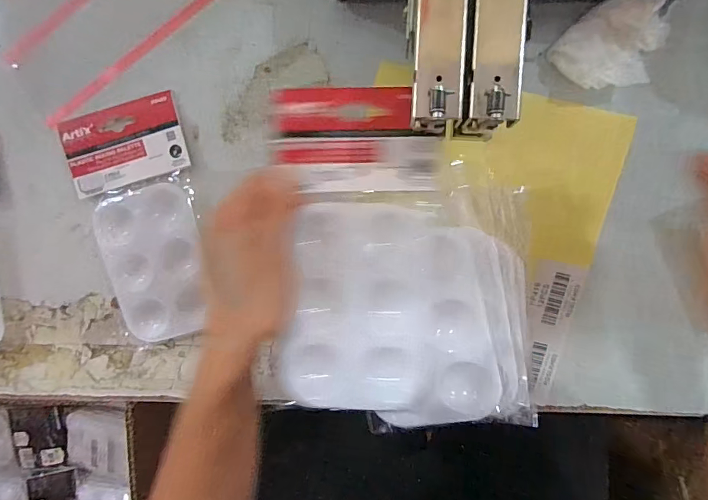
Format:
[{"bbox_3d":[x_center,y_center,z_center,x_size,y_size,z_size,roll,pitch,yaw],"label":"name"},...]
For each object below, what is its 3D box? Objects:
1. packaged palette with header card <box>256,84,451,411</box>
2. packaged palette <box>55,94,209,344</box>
[{"bbox_3d":[0.003,-0.002,0.250,0.101,0.015,0.192,-1,88,4],"label":"packaged palette with header card"},{"bbox_3d":[-0.171,-0.021,0.343,0.094,0.012,0.190,-13,97,6],"label":"packaged palette"}]

